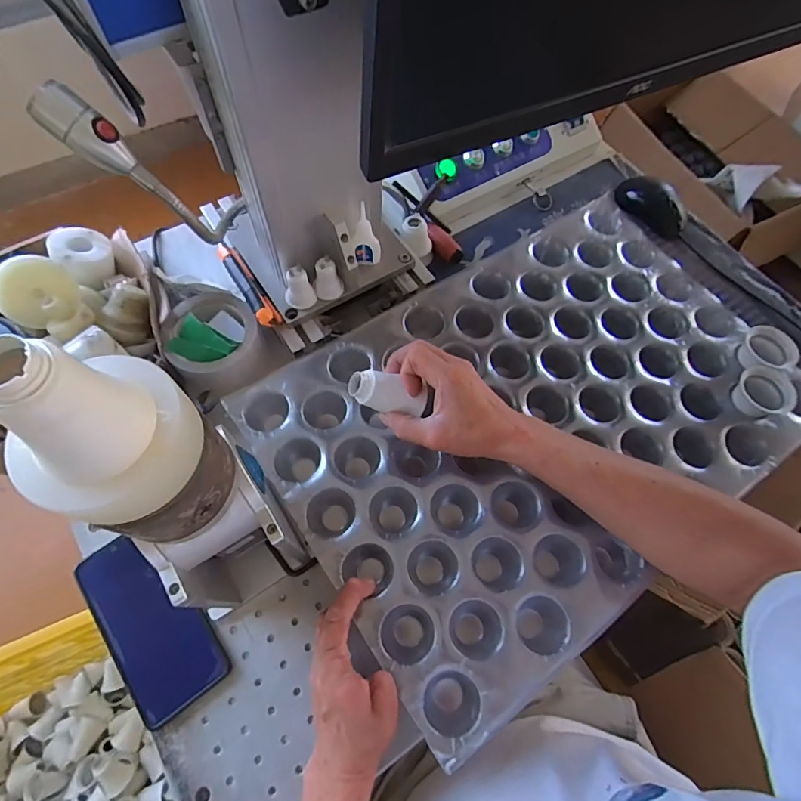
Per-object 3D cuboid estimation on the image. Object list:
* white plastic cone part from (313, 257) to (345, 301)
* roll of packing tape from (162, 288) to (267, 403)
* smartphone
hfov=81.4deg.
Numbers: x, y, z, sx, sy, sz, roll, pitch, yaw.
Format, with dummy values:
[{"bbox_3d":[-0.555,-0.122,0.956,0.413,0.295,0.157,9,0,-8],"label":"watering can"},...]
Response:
[{"bbox_3d":[-0.077,-0.130,0.502,0.031,0.040,0.024,-5,66,-6],"label":"white plastic cone part"},{"bbox_3d":[-0.198,-0.059,0.500,0.096,0.058,0.104,-35,72,-17],"label":"roll of packing tape"},{"bbox_3d":[-0.221,0.193,0.411,0.074,0.011,0.155,-35,79,-13],"label":"smartphone"}]

